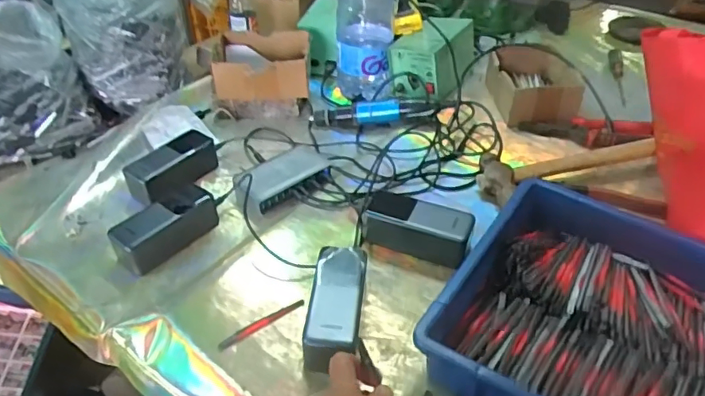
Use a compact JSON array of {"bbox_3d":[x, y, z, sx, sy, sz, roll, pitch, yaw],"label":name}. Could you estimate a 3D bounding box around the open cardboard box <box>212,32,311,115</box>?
[{"bbox_3d":[-0.148,-0.212,0.919,0.146,0.105,0.128,-1,40,1],"label":"open cardboard box"}]

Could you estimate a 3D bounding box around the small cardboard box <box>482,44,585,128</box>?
[{"bbox_3d":[0.303,-0.188,0.894,0.128,0.060,0.172,-1,40,0],"label":"small cardboard box"}]

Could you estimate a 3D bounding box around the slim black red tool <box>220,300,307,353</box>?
[{"bbox_3d":[-0.098,0.135,0.579,0.103,0.004,0.015,-26,46,-27],"label":"slim black red tool"}]

